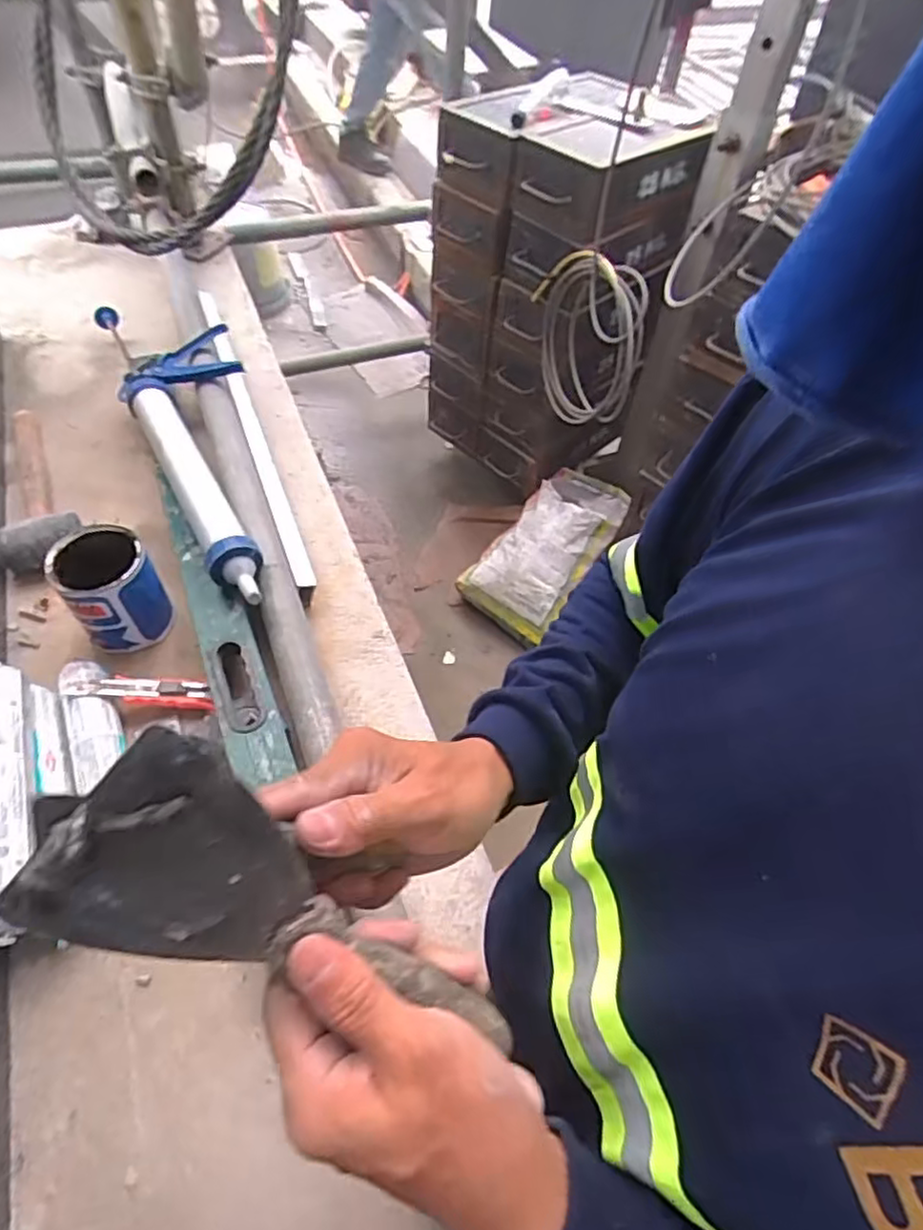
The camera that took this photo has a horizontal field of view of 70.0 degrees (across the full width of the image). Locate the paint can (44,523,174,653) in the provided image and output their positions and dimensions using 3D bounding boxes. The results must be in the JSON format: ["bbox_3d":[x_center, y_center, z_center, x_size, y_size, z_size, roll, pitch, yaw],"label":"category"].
[{"bbox_3d":[-0.410,-0.026,0.781,0.093,0.122,0.102,2,54,-2],"label":"paint can"}]

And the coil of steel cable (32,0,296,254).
[{"bbox_3d":[-0.221,-0.425,0.484,0.271,0.283,0.047,50,23,9],"label":"coil of steel cable"}]

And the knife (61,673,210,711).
[{"bbox_3d":[-0.361,0.081,0.742,0.154,0.015,0.038,7,53,-14],"label":"knife"}]

